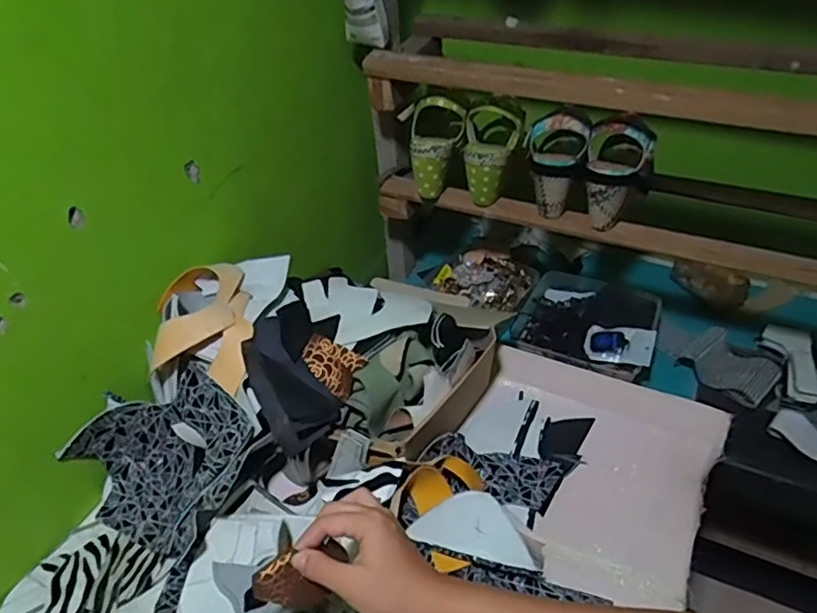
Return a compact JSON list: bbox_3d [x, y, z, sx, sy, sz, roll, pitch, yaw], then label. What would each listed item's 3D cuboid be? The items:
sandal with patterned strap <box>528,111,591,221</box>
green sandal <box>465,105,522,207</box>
[{"bbox_3d":[0.199,-0.194,0.819,0.080,0.129,0.076,10,43,14],"label":"sandal with patterned strap"},{"bbox_3d":[0.119,-0.213,0.850,0.077,0.125,0.072,2,42,6],"label":"green sandal"}]

